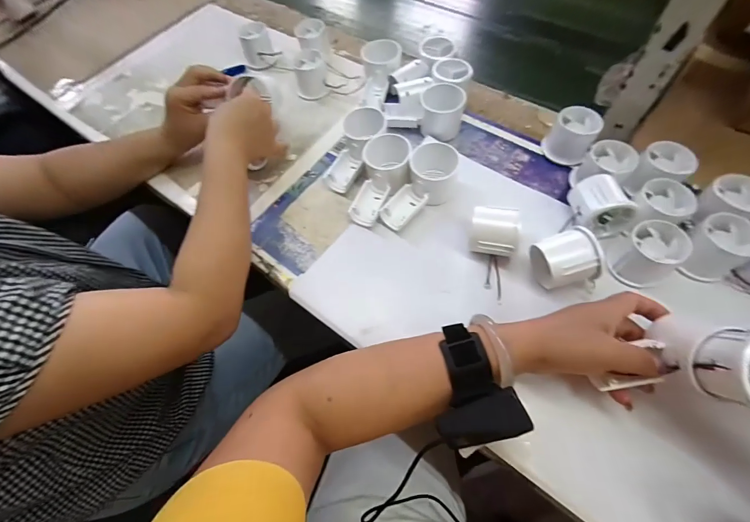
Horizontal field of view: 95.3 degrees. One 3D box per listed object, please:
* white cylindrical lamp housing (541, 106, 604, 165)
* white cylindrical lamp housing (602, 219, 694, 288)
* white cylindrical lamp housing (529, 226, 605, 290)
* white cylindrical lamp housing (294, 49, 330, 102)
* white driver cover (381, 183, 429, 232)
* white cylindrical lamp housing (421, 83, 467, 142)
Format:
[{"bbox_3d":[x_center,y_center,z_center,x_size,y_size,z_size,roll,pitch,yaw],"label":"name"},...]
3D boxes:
[{"bbox_3d":[0.253,-0.159,0.445,0.053,0.051,0.058,-1,62,2],"label":"white cylindrical lamp housing"},{"bbox_3d":[0.286,-0.007,0.365,0.050,0.065,0.054,-1,62,2],"label":"white cylindrical lamp housing"},{"bbox_3d":[0.195,-0.002,0.359,0.051,0.056,0.060,-13,62,-4],"label":"white cylindrical lamp housing"},{"bbox_3d":[-0.102,-0.295,0.545,0.052,0.047,0.056,-14,62,-5],"label":"white cylindrical lamp housing"},{"bbox_3d":[0.035,-0.063,0.424,0.036,0.028,0.054,37,69,20],"label":"white driver cover"},{"bbox_3d":[0.093,-0.207,0.474,0.059,0.054,0.059,9,62,7],"label":"white cylindrical lamp housing"}]

